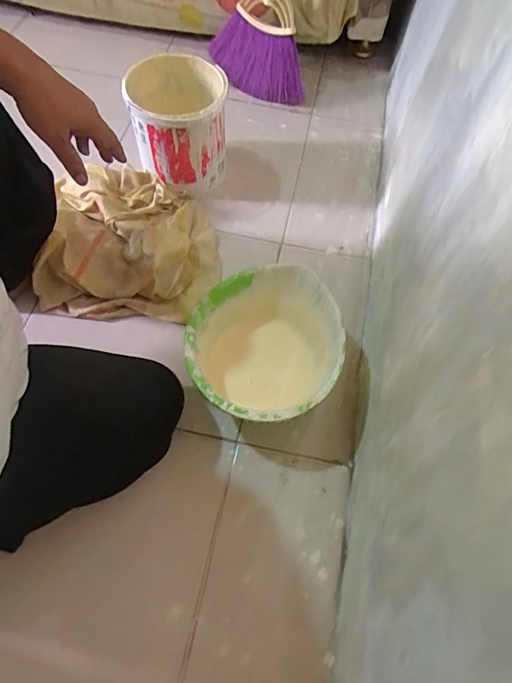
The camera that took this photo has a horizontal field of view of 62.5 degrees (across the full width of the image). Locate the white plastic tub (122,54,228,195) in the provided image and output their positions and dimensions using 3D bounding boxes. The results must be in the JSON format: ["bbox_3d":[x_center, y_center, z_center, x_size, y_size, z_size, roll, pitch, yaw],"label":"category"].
[{"bbox_3d":[-0.148,-0.419,0.831,0.177,0.185,0.191,1,65,-2],"label":"white plastic tub"}]

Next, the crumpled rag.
[{"bbox_3d":[-0.230,-0.203,0.786,0.324,0.073,0.338,4,65,-1],"label":"crumpled rag"}]

